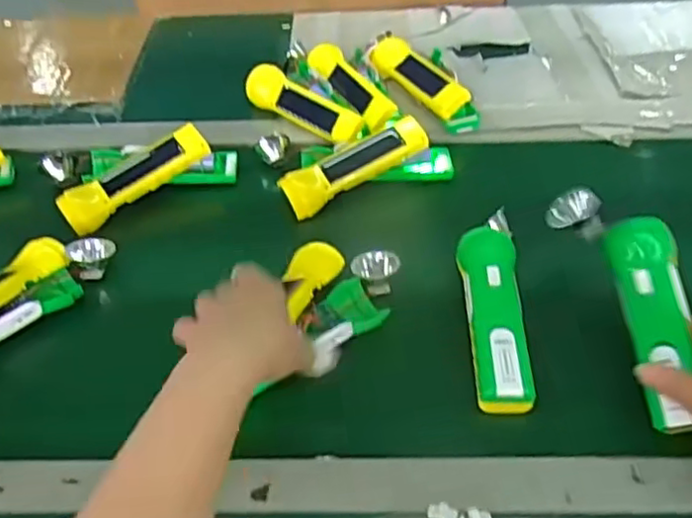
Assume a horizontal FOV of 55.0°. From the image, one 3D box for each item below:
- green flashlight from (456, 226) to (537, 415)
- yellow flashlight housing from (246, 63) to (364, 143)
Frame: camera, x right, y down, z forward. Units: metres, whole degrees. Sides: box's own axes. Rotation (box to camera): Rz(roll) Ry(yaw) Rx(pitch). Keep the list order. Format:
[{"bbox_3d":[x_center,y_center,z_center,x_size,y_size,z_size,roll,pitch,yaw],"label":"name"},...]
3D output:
[{"bbox_3d":[0.124,0.050,0.556,0.047,0.048,0.165,1,45,3],"label":"green flashlight"},{"bbox_3d":[-0.052,-0.184,0.788,0.044,0.038,0.174,-36,54,-29],"label":"yellow flashlight housing"}]

